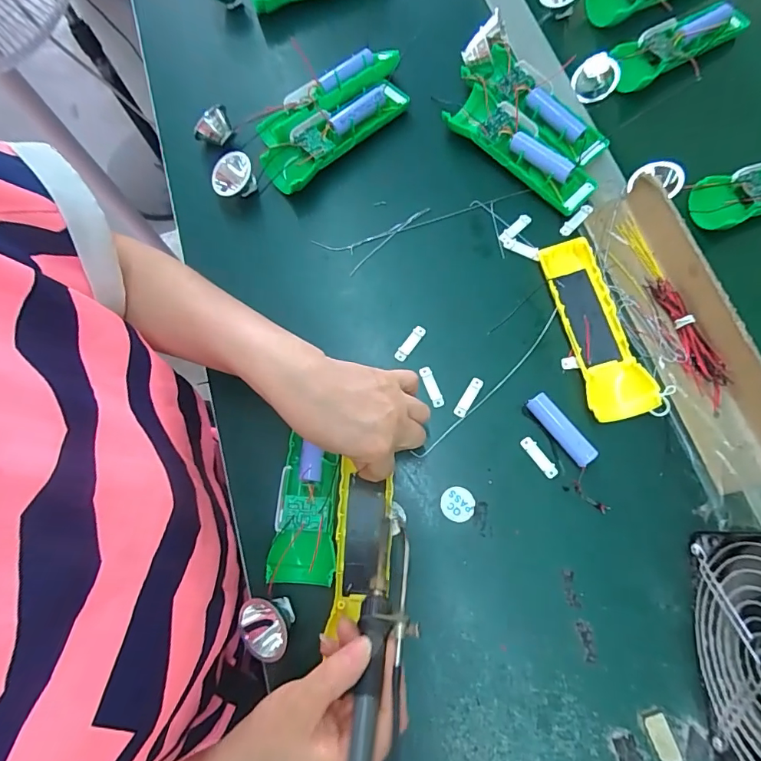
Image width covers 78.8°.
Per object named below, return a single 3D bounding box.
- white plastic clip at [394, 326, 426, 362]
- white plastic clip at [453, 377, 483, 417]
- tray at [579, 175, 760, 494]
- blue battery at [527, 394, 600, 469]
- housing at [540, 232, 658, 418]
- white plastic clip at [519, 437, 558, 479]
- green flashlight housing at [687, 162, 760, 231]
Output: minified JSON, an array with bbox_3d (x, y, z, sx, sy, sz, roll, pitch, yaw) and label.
[{"bbox_3d":[0.027,-0.033,0.417,0.011,0.005,0.039,33,82,17],"label":"white plastic clip"},{"bbox_3d":[0.076,0.014,0.399,0.011,0.004,0.037,29,81,16],"label":"white plastic clip"},{"bbox_3d":[0.251,-0.048,0.386,0.065,0.042,0.277,-17,73,-1],"label":"tray"},{"bbox_3d":[0.148,0.040,0.378,0.018,0.018,0.065,-38,71,-2],"label":"blue battery"},{"bbox_3d":[0.183,-0.048,0.395,0.052,0.032,0.162,-11,72,7],"label":"housing"},{"bbox_3d":[0.130,0.063,0.381,0.011,0.004,0.038,-37,71,-2],"label":"white plastic clip"},{"bbox_3d":[0.372,-0.185,0.436,0.165,0.020,0.050,-21,74,-4],"label":"green flashlight housing"}]

